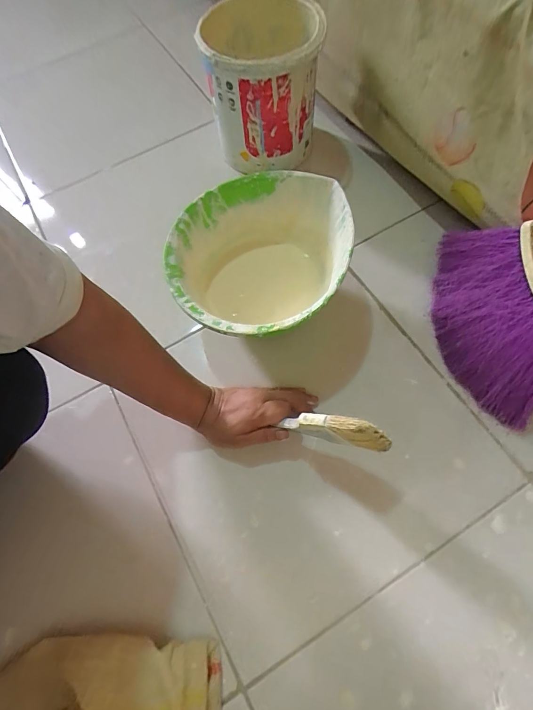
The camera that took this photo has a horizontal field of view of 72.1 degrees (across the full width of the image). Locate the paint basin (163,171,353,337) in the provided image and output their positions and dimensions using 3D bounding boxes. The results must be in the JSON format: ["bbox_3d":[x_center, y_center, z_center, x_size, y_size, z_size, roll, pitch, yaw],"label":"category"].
[{"bbox_3d":[-0.010,-0.109,0.498,0.218,0.132,0.228,-1,67,2],"label":"paint basin"}]

